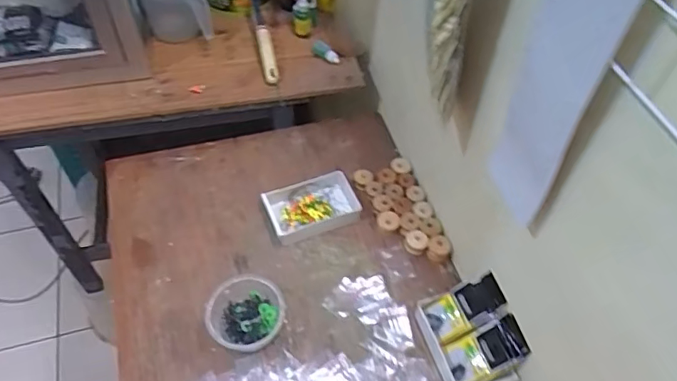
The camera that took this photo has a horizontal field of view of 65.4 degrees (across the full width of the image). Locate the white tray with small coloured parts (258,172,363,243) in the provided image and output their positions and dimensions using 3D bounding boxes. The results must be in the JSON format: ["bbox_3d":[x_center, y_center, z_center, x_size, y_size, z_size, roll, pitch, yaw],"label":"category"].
[{"bbox_3d":[-0.037,0.025,0.850,0.153,0.037,0.095,-19,56,-18],"label":"white tray with small coloured parts"}]

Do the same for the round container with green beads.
[{"bbox_3d":[-0.126,0.169,0.718,0.101,0.053,0.087,-10,54,-11],"label":"round container with green beads"}]

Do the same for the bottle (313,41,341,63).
[{"bbox_3d":[-0.024,-0.254,0.973,0.021,0.014,0.063,-37,63,-27],"label":"bottle"}]

